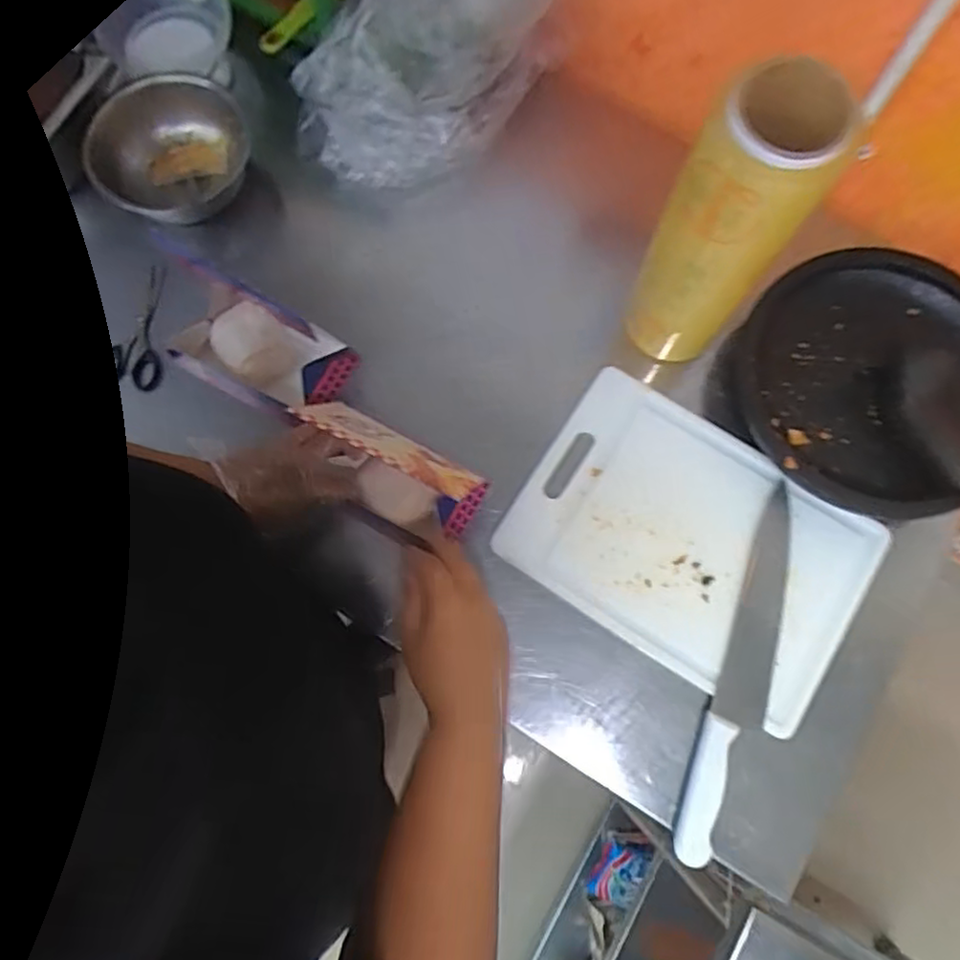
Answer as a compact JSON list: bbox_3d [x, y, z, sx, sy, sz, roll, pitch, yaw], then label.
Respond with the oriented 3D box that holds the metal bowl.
[{"bbox_3d":[-0.343,-0.367,0.732,0.167,0.062,0.153,0,76,0],"label":"metal bowl"}]

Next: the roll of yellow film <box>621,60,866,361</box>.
[{"bbox_3d":[0.212,-0.214,0.607,0.103,0.317,0.086,24,77,6],"label":"roll of yellow film"}]

